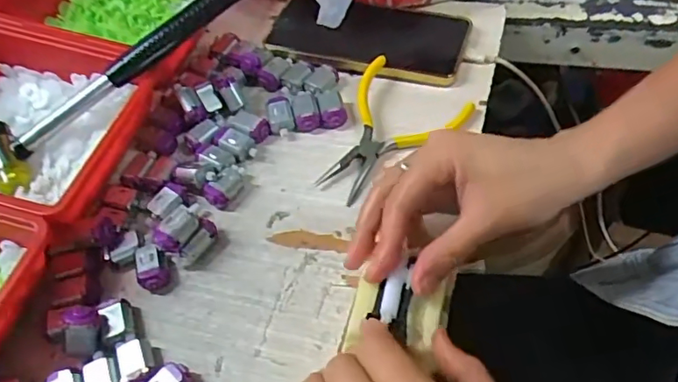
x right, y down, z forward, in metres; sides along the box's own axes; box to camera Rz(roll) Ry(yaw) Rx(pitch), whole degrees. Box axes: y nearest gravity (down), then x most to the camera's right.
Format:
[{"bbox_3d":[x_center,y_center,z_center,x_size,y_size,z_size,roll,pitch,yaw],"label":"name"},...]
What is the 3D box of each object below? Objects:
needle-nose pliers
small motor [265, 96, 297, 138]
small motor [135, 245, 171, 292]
[{"bbox_3d":[0.030,-0.043,0.400,0.086,0.020,0.114,31,63,26],"label":"needle-nose pliers"},{"bbox_3d":[-0.045,-0.057,0.422,0.019,0.013,0.028,-17,53,-5],"label":"small motor"},{"bbox_3d":[-0.119,0.048,0.355,0.018,0.012,0.029,-16,53,-4],"label":"small motor"}]

